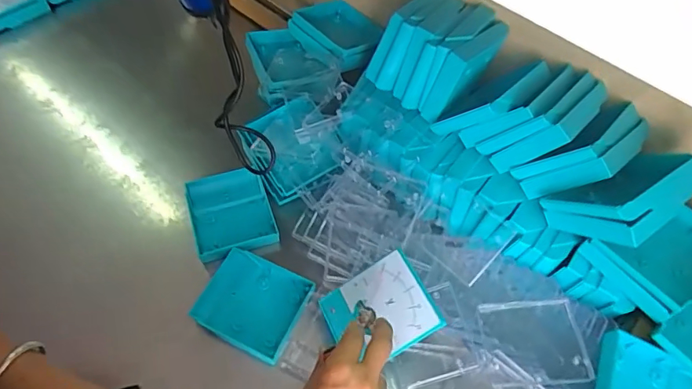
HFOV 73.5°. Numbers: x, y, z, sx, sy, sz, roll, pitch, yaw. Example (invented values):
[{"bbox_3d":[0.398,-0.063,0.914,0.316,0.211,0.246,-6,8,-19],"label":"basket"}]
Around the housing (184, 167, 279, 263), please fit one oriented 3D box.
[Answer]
[{"bbox_3d":[-0.156,0.024,0.625,0.103,0.026,0.118,-17,60,-13],"label":"housing"}]

